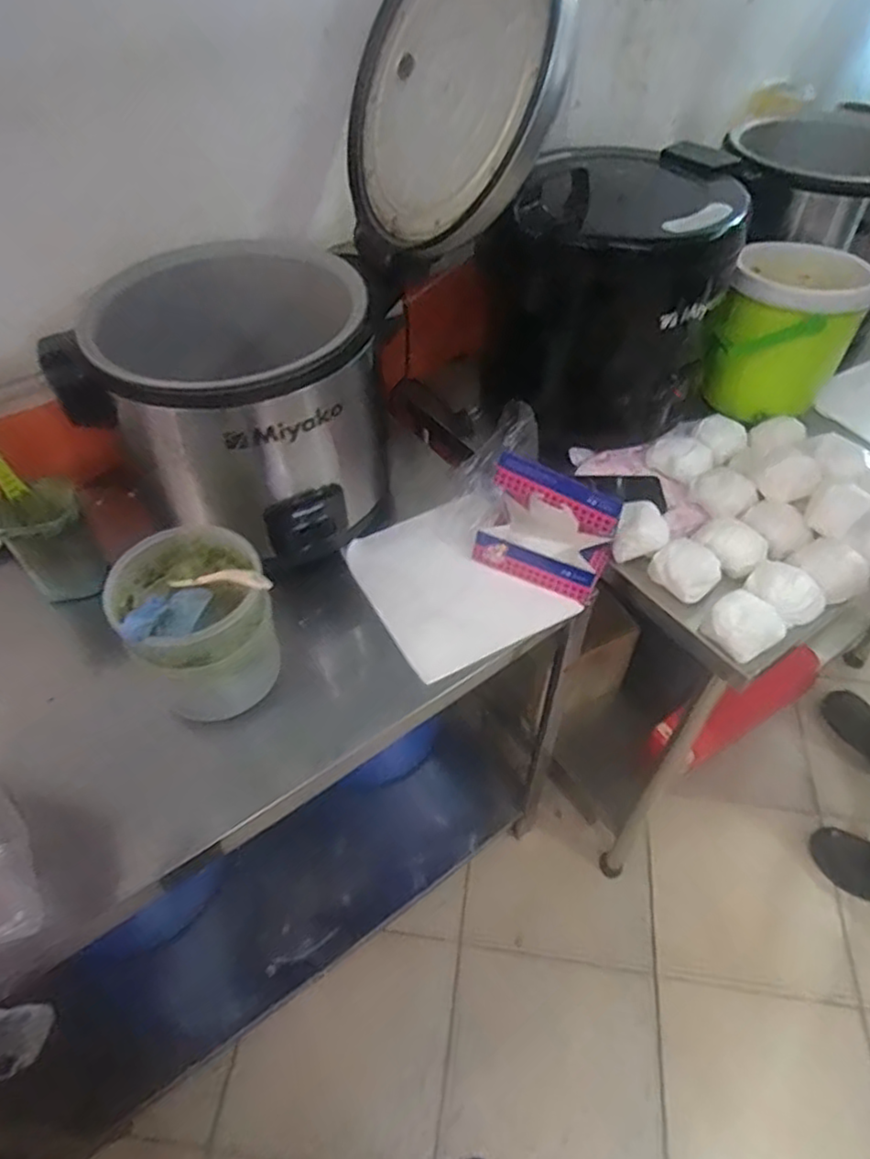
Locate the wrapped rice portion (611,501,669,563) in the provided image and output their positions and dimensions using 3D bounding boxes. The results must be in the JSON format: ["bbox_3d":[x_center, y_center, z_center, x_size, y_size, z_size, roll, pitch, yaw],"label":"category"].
[{"bbox_3d":[0.298,-0.067,1.004,0.070,0.061,0.077,0,49,0],"label":"wrapped rice portion"}]

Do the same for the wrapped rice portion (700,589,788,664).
[{"bbox_3d":[0.402,0.056,0.910,0.082,0.043,0.088,-26,54,-21],"label":"wrapped rice portion"}]

